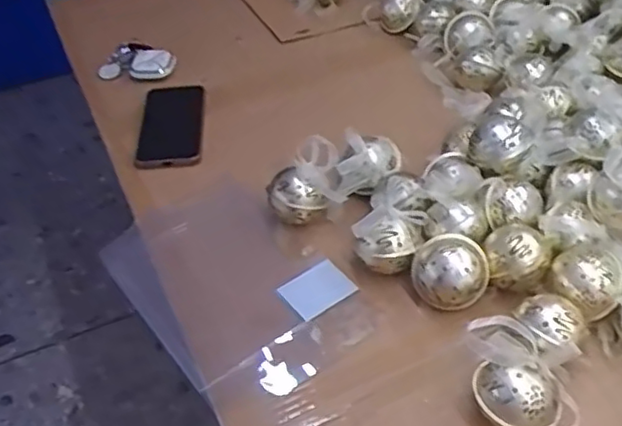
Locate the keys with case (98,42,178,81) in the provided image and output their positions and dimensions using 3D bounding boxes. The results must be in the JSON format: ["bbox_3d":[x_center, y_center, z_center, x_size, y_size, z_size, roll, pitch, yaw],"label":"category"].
[{"bbox_3d":[-0.215,-0.192,0.820,0.098,0.026,0.051,2,44,6],"label":"keys with case"}]

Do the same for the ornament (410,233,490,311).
[{"bbox_3d":[0.114,0.051,0.535,0.058,0.051,0.048,-20,46,-17],"label":"ornament"}]

